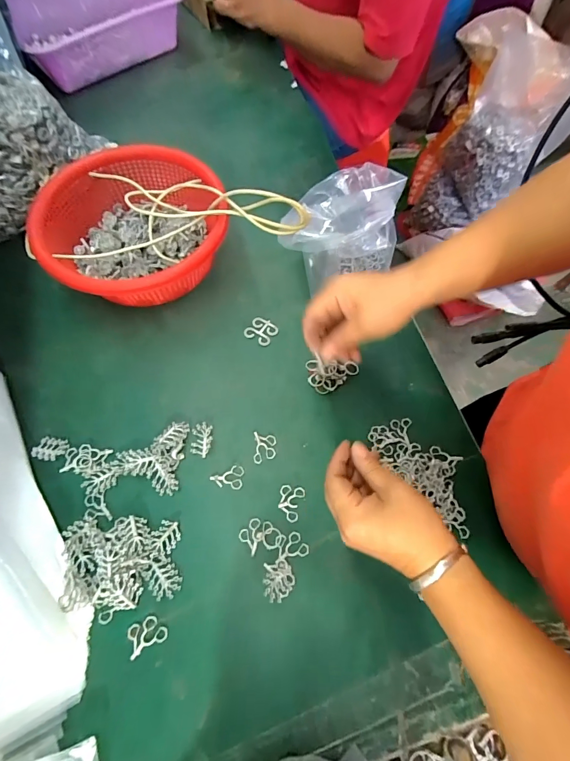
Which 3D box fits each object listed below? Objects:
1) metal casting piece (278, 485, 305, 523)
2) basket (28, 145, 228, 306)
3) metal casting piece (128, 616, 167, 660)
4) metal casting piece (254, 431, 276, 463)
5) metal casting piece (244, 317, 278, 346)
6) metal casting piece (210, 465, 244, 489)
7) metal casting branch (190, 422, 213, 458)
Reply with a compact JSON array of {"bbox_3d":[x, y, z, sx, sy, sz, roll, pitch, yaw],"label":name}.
[{"bbox_3d":[0.006,0.130,0.376,0.026,0.004,0.035,9,68,2],"label":"metal casting piece"},{"bbox_3d":[-0.184,-0.191,0.455,0.225,0.105,0.224,-2,68,-2],"label":"basket"},{"bbox_3d":[-0.129,0.235,0.330,0.034,0.004,0.025,-24,71,-10],"label":"metal casting piece"},{"bbox_3d":[-0.022,0.075,0.401,0.025,0.004,0.034,-1,68,-2],"label":"metal casting piece"},{"bbox_3d":[-0.030,-0.065,0.461,0.036,0.004,0.034,32,71,11],"label":"metal casting piece"},{"bbox_3d":[-0.063,0.105,0.390,0.035,0.004,0.024,6,68,1],"label":"metal casting piece"},{"bbox_3d":[-0.094,0.066,0.403,0.023,0.009,0.038,-1,68,-2],"label":"metal casting branch"}]

